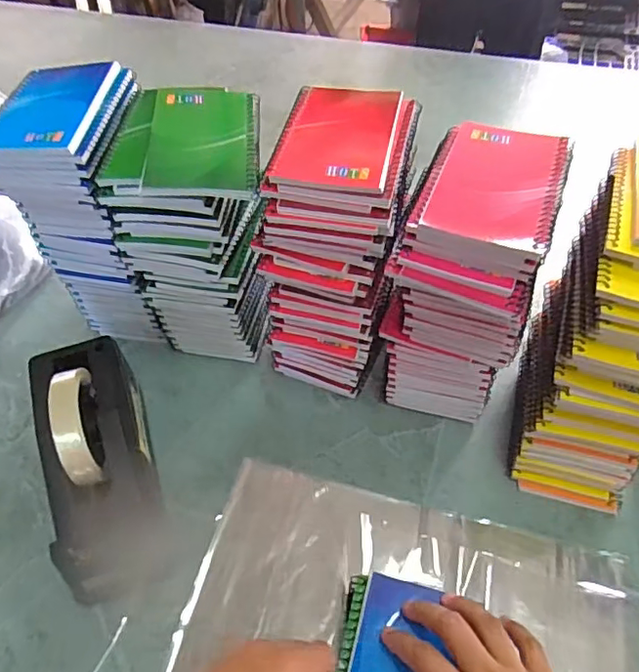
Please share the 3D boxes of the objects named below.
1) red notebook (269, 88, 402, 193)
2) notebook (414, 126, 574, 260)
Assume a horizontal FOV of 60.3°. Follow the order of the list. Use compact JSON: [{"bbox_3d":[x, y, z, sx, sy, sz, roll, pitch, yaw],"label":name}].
[{"bbox_3d":[0.015,-0.155,0.418,0.084,0.006,0.126,7,53,9],"label":"red notebook"},{"bbox_3d":[0.128,-0.109,0.394,0.083,0.014,0.129,17,55,16],"label":"notebook"}]

